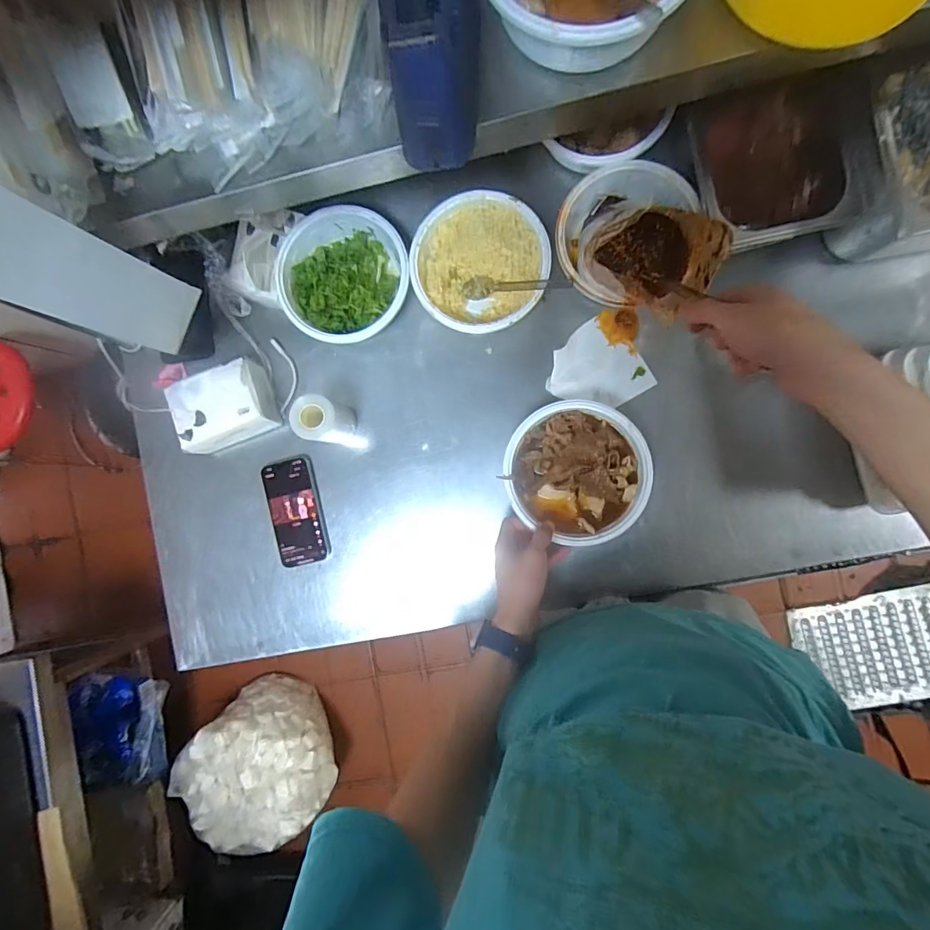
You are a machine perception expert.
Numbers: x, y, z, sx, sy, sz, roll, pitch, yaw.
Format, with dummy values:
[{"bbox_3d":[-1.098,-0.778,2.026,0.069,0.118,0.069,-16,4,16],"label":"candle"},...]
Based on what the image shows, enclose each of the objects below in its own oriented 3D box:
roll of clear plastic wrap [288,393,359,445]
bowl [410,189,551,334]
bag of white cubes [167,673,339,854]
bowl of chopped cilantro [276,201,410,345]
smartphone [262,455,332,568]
[{"bbox_3d":[-0.178,-0.056,0.602,0.057,0.089,0.053,0,88,6],"label":"roll of clear plastic wrap"},{"bbox_3d":[0.021,-0.251,0.601,0.163,0.054,0.170,0,88,6],"label":"bowl"},{"bbox_3d":[-0.553,0.830,1.316,0.376,0.234,0.357,38,93,6],"label":"bag of white cubes"},{"bbox_3d":[-0.156,-0.242,0.616,0.166,0.056,0.160,0,88,6],"label":"bowl of chopped cilantro"},{"bbox_3d":[-0.229,0.063,0.644,0.072,0.015,0.143,-11,87,6],"label":"smartphone"}]

